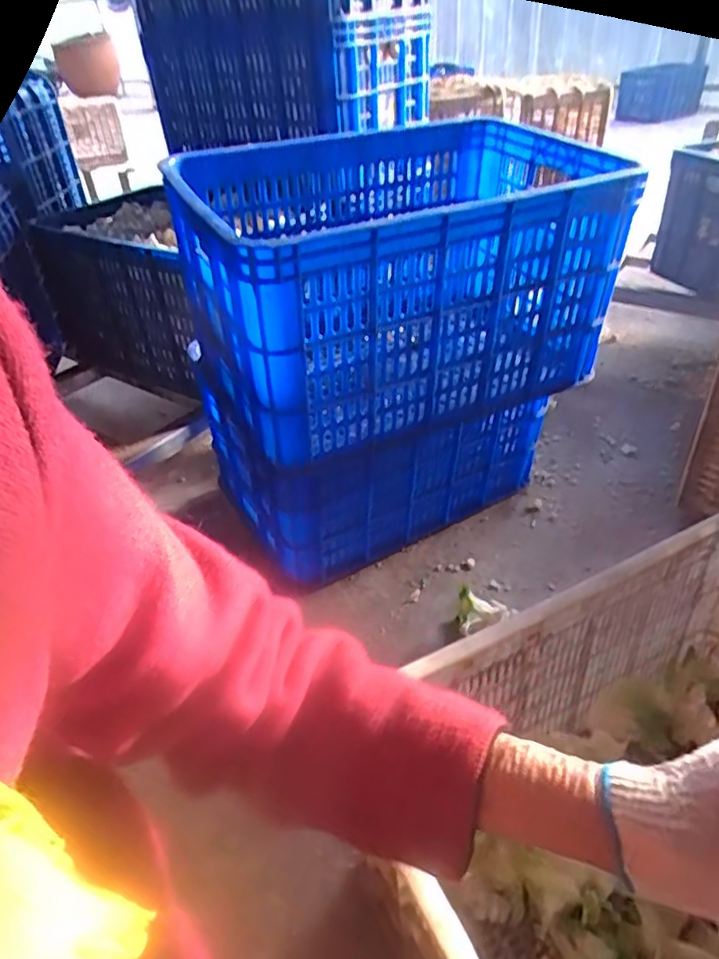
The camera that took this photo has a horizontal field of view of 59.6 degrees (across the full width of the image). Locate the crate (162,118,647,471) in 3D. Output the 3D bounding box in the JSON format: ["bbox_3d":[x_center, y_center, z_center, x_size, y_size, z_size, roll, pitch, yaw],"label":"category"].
[{"bbox_3d":[0.068,-0.287,0.873,0.604,0.301,0.387,-21,41,-21],"label":"crate"}]

